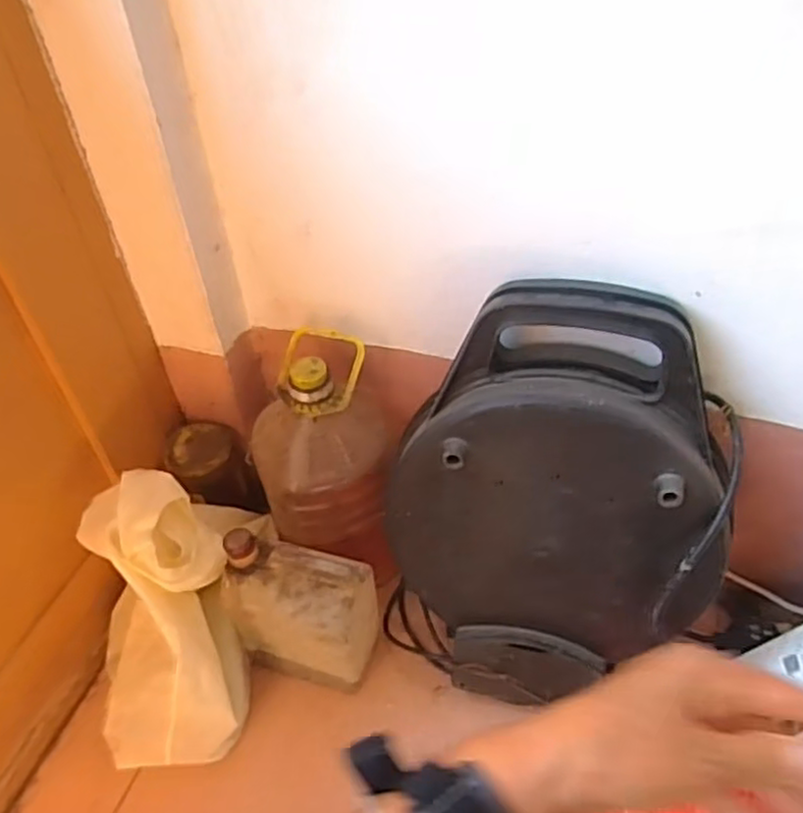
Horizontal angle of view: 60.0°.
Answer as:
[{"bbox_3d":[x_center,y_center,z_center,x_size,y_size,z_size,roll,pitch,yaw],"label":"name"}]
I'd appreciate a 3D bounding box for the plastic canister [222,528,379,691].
[{"bbox_3d":[-0.110,0.232,0.783,0.147,0.222,0.076,10,47,12],"label":"plastic canister"}]

